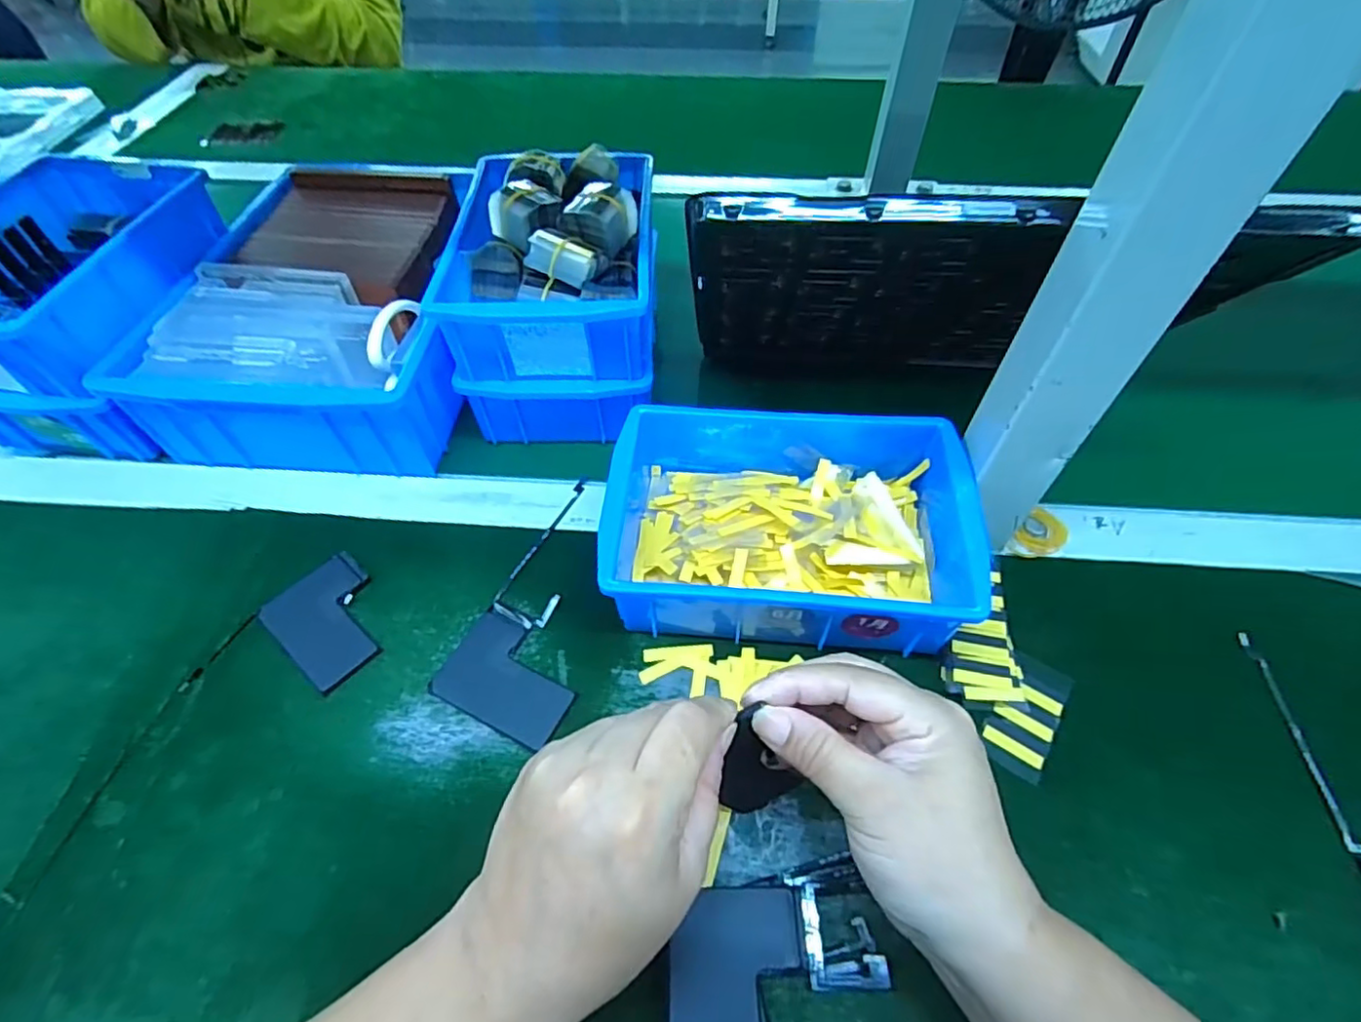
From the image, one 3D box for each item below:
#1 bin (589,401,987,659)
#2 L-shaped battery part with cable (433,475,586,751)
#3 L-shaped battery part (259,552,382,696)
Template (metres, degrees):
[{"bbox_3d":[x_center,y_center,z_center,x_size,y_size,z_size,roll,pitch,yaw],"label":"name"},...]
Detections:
[{"bbox_3d":[0.062,0.004,0.385,0.201,0.075,0.150,5,53,4],"label":"bin"},{"bbox_3d":[-0.073,0.056,0.384,0.077,0.006,0.159,21,56,15],"label":"L-shaped battery part with cable"},{"bbox_3d":[-0.205,0.064,0.373,0.076,0.005,0.059,35,61,23],"label":"L-shaped battery part"}]

